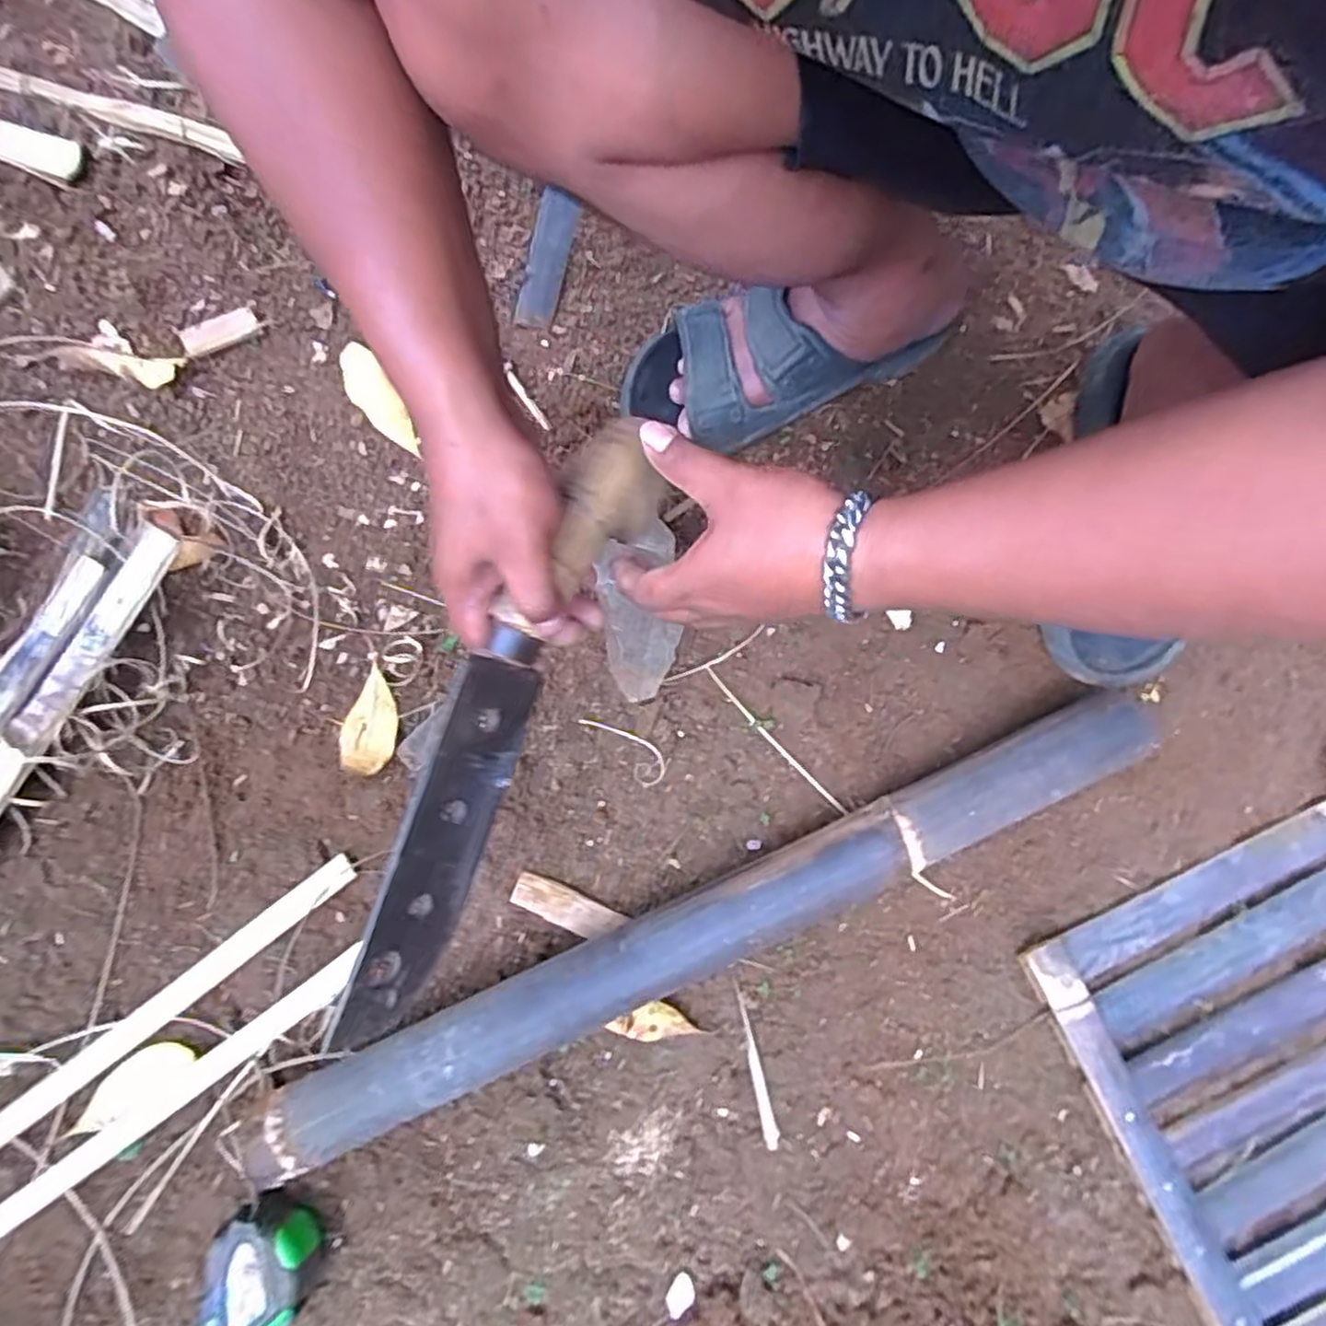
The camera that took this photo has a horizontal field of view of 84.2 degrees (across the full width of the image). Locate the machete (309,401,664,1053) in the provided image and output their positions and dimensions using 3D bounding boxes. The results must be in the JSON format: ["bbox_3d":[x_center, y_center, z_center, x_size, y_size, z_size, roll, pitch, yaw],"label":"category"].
[{"bbox_3d":[-0.095,0.025,0.409,0.036,0.075,0.369,21,85,28],"label":"machete"}]

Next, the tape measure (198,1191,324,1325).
[{"bbox_3d":[-0.260,0.388,0.478,0.062,0.041,0.078,-7,79,-2],"label":"tape measure"}]

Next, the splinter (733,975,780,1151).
[{"bbox_3d":[0.064,0.283,0.519,0.010,0.007,0.111,-14,79,-3],"label":"splinter"}]

